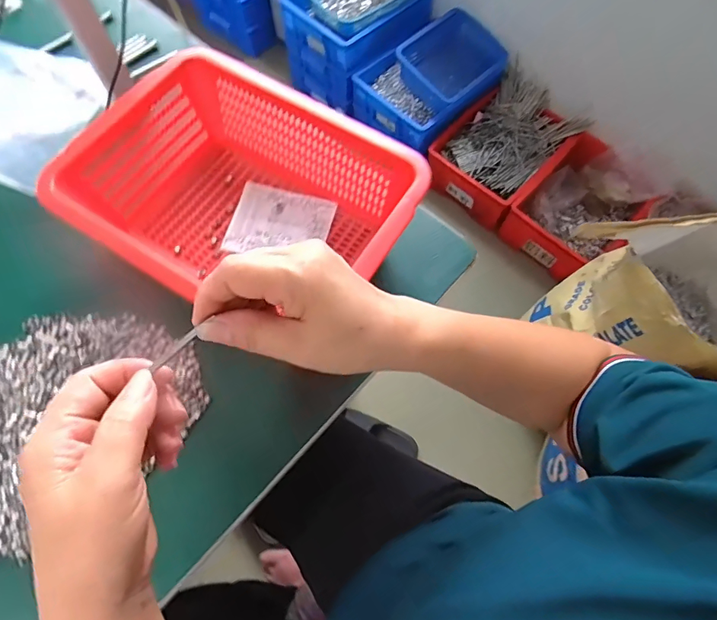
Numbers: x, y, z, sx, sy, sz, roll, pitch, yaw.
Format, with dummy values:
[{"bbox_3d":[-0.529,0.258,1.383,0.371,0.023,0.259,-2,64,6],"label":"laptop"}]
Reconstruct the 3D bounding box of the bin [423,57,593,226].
[{"bbox_3d":[0.485,-0.547,1.408,0.325,0.147,0.495,39,72,14],"label":"bin"}]

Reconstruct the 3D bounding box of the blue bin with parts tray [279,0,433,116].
[{"bbox_3d":[0.017,-0.933,1.414,0.427,0.269,0.335,-42,74,-17],"label":"blue bin with parts tray"}]

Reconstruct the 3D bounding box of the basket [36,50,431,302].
[{"bbox_3d":[-0.114,-0.103,0.432,0.310,0.097,0.232,31,70,11],"label":"basket"}]

